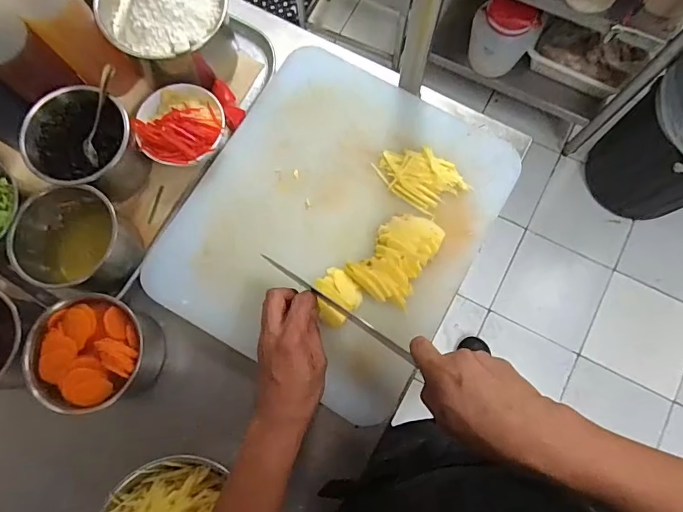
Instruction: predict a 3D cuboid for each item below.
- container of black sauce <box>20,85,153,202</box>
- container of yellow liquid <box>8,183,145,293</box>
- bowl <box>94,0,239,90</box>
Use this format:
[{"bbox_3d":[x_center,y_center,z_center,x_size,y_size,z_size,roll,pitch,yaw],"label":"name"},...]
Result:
[{"bbox_3d":[-0.307,-0.134,0.543,0.117,0.087,0.117,0,77,1],"label":"container of black sauce"},{"bbox_3d":[-0.313,-0.018,0.522,0.121,0.094,0.112,8,78,3],"label":"container of yellow liquid"},{"bbox_3d":[-0.221,-0.305,0.571,0.144,0.128,0.149,0,77,1],"label":"bowl"}]

